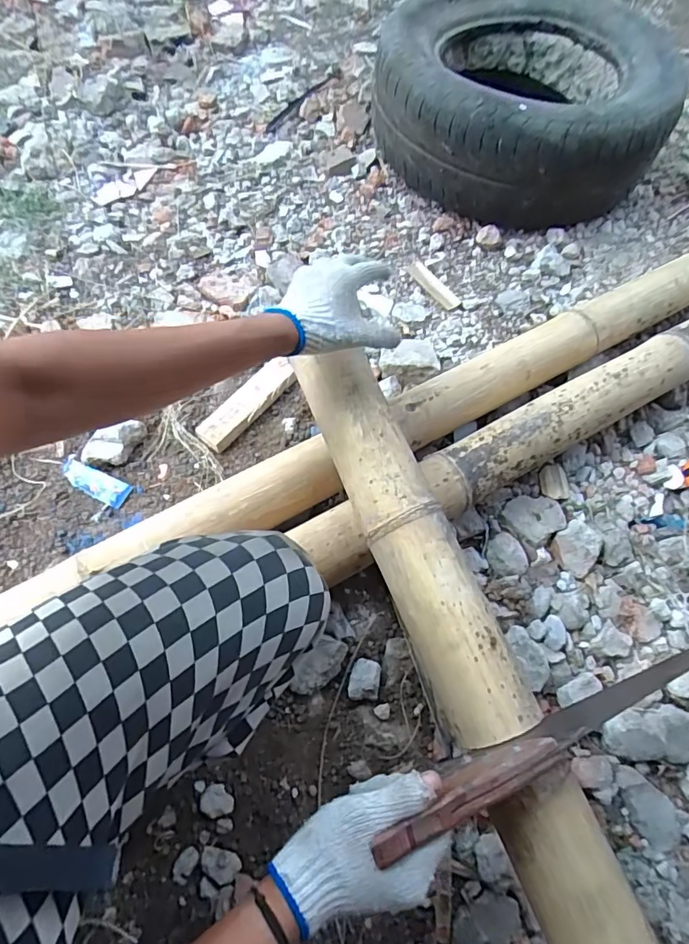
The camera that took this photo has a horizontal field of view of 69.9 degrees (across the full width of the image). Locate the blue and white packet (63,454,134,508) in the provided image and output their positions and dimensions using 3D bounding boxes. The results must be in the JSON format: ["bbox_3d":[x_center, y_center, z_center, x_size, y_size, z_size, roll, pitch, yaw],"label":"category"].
[{"bbox_3d":[-0.386,0.016,0.759,0.119,0.007,0.041,26,67,9],"label":"blue and white packet"}]

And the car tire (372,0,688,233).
[{"bbox_3d":[0.370,-0.810,1.078,0.581,0.216,0.575,-3,66,-4],"label":"car tire"}]

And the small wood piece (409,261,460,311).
[{"bbox_3d":[0.179,-0.372,0.979,0.035,0.011,0.141,-28,70,-14],"label":"small wood piece"}]

